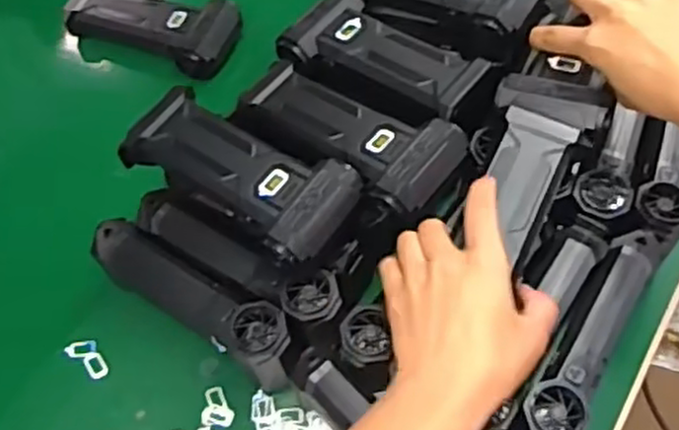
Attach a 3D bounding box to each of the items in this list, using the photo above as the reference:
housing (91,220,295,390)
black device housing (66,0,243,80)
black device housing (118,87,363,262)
[{"bbox_3d":[-0.096,0.060,0.488,0.152,0.069,0.035,29,67,18],"label":"housing"},{"bbox_3d":[-0.171,-0.172,0.658,0.157,0.041,0.065,19,64,14],"label":"black device housing"},{"bbox_3d":[-0.064,-0.024,0.477,0.155,0.049,0.072,32,68,19],"label":"black device housing"}]

